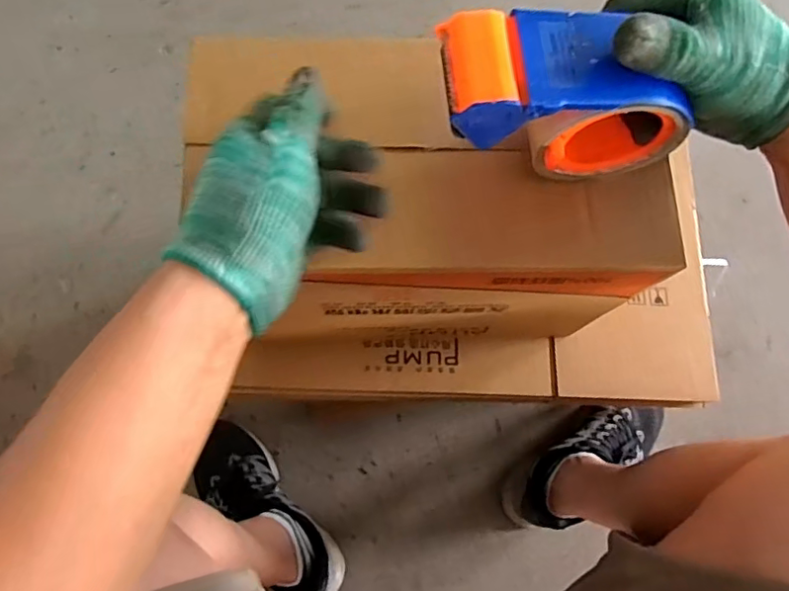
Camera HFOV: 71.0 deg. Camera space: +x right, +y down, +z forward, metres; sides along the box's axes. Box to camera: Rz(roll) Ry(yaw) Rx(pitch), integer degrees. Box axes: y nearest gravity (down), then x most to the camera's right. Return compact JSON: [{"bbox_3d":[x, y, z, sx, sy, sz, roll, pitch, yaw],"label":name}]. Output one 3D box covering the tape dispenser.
[{"bbox_3d":[0.103,-0.114,0.316,0.154,0.078,0.071,10,75,-35],"label":"tape dispenser"}]

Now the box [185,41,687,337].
[{"bbox_3d":[0.026,-0.068,0.467,0.322,0.210,0.175,0,78,-1],"label":"box"}]

